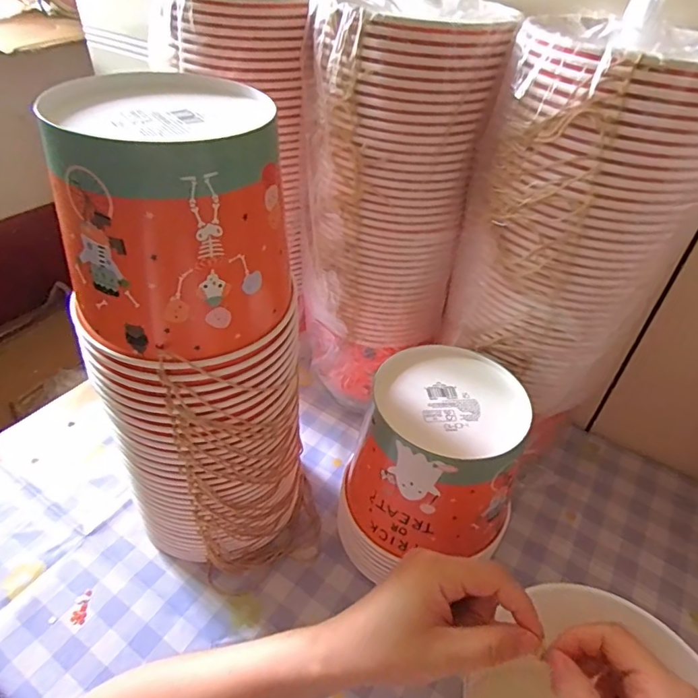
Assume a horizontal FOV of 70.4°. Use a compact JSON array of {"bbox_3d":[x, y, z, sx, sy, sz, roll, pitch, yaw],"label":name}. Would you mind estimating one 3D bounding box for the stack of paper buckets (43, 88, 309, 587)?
[{"bbox_3d":[-0.115,0.021,0.396,0.152,0.386,0.142,-19,46,-24],"label":"stack of paper buckets"}]

